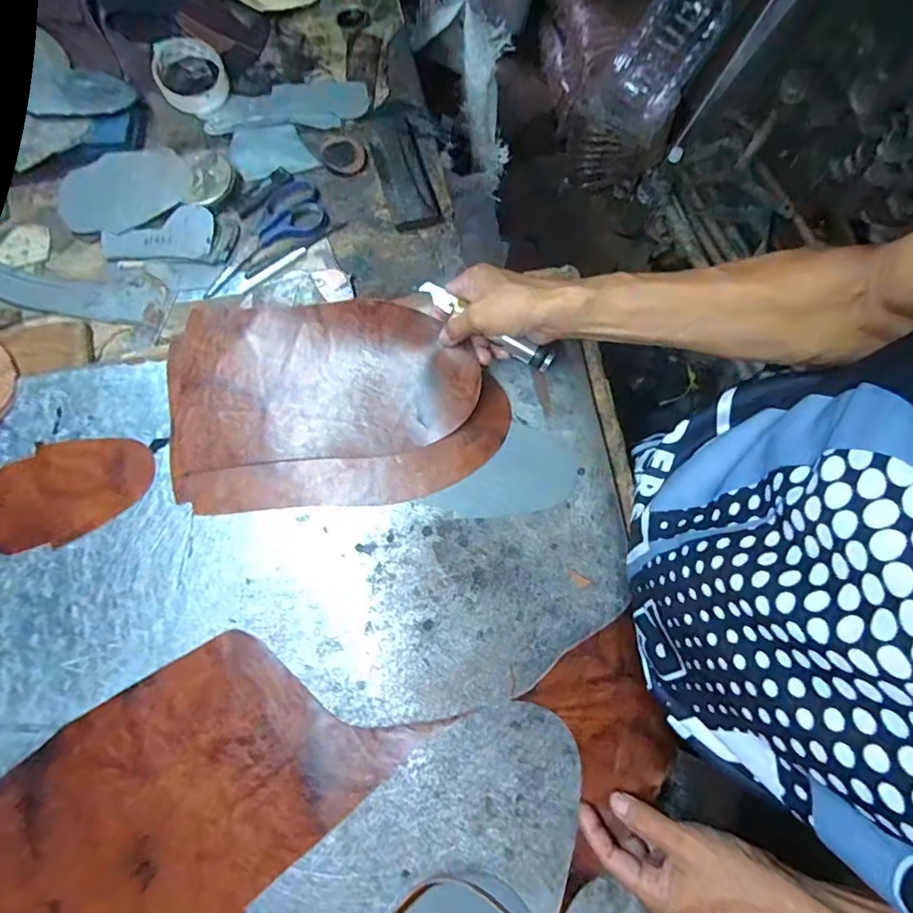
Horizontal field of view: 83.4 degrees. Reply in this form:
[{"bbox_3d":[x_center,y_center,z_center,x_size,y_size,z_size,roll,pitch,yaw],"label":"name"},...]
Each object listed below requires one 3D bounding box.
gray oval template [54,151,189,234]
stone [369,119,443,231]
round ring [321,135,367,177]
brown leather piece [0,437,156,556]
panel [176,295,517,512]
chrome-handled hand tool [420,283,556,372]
[{"bbox_3d":[-0.391,-0.313,0.605,0.157,0.009,0.086,-22,94,0],"label":"gray oval template"},{"bbox_3d":[-0.062,-0.336,0.613,0.059,0.013,0.143,-15,77,-7],"label":"stone"},{"bbox_3d":[-0.139,-0.368,0.623,0.059,0.007,0.050,28,76,4],"label":"round ring"},{"bbox_3d":[-0.388,0.034,0.516,0.165,0.004,0.103,-9,76,0],"label":"brown leather piece"},{"bbox_3d":[-0.125,-0.060,0.515,0.333,0.043,0.212,-3,75,0],"label":"panel"},{"bbox_3d":[0.028,-0.125,0.488,0.143,0.018,0.019,31,77,1],"label":"chrome-handled hand tool"}]

